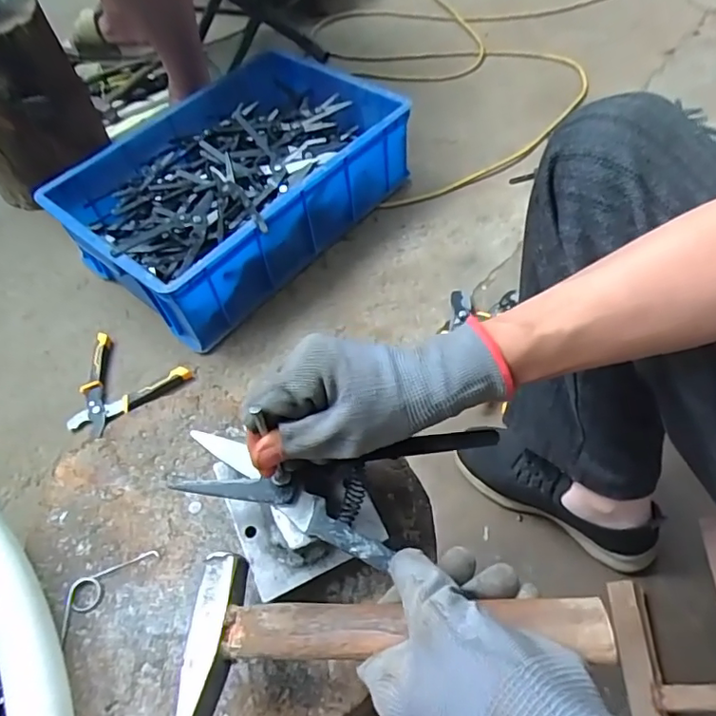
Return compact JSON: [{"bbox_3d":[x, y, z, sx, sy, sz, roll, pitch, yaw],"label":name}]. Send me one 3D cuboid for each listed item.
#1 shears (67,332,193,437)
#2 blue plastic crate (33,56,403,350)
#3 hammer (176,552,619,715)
[{"bbox_3d":[-0.348,0.046,0.796,0.162,0.023,0.140,21,59,18],"label":"shears"},{"bbox_3d":[-0.201,-0.288,0.924,0.347,0.152,0.508,34,64,25],"label":"blue plastic crate"},{"bbox_3d":[0.011,0.134,0.266,0.205,0.019,0.085,-9,54,14],"label":"hammer"}]

